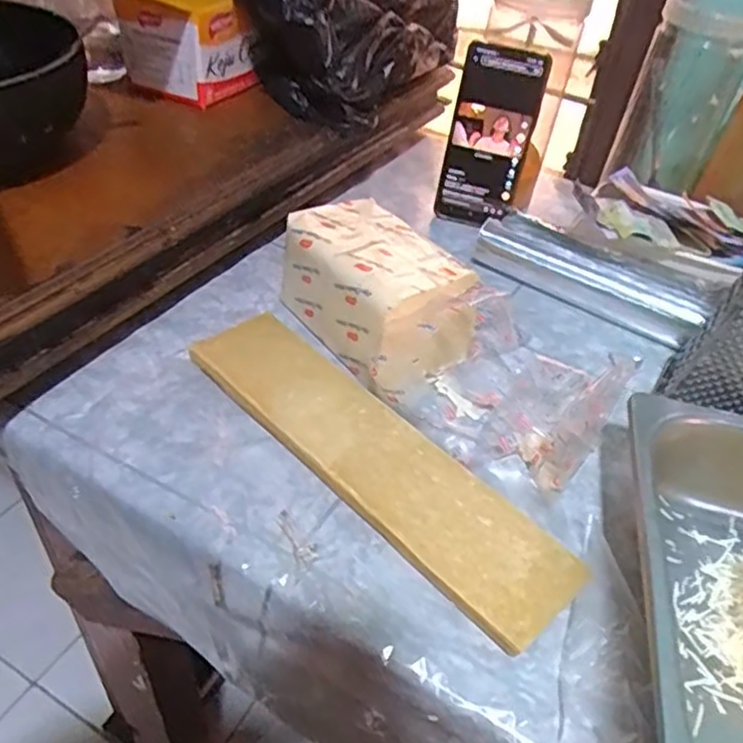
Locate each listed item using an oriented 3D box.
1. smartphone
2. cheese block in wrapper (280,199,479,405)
[{"bbox_3d":[0.114,-0.222,0.634,0.073,0.164,0.013,14,29,6],"label":"smartphone"},{"bbox_3d":[0.007,-0.061,0.495,0.100,0.064,0.155,-18,47,-25],"label":"cheese block in wrapper"}]

